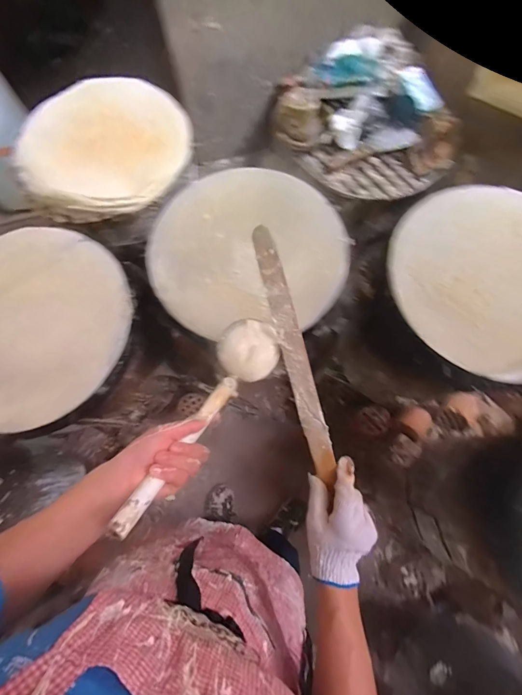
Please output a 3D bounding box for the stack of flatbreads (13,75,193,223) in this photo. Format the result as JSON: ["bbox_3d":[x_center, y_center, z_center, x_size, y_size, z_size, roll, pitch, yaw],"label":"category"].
[{"bbox_3d":[-0.364,-0.452,0.771,0.373,0.072,0.345,4,74,1],"label":"stack of flatbreads"}]

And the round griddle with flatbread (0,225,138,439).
[{"bbox_3d":[-0.417,-0.043,0.612,0.371,0.048,0.363,42,78,11],"label":"round griddle with flatbread"}]

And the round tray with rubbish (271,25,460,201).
[{"bbox_3d":[0.253,-0.500,0.749,0.362,0.060,0.352,0,93,-6],"label":"round tray with rubbish"}]

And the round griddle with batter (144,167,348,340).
[{"bbox_3d":[-0.022,-0.181,0.633,0.353,0.063,0.322,0,74,0],"label":"round griddle with batter"}]

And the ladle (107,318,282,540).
[{"bbox_3d":[-0.066,0.076,0.429,0.087,0.051,0.329,26,44,7],"label":"ladle"}]

